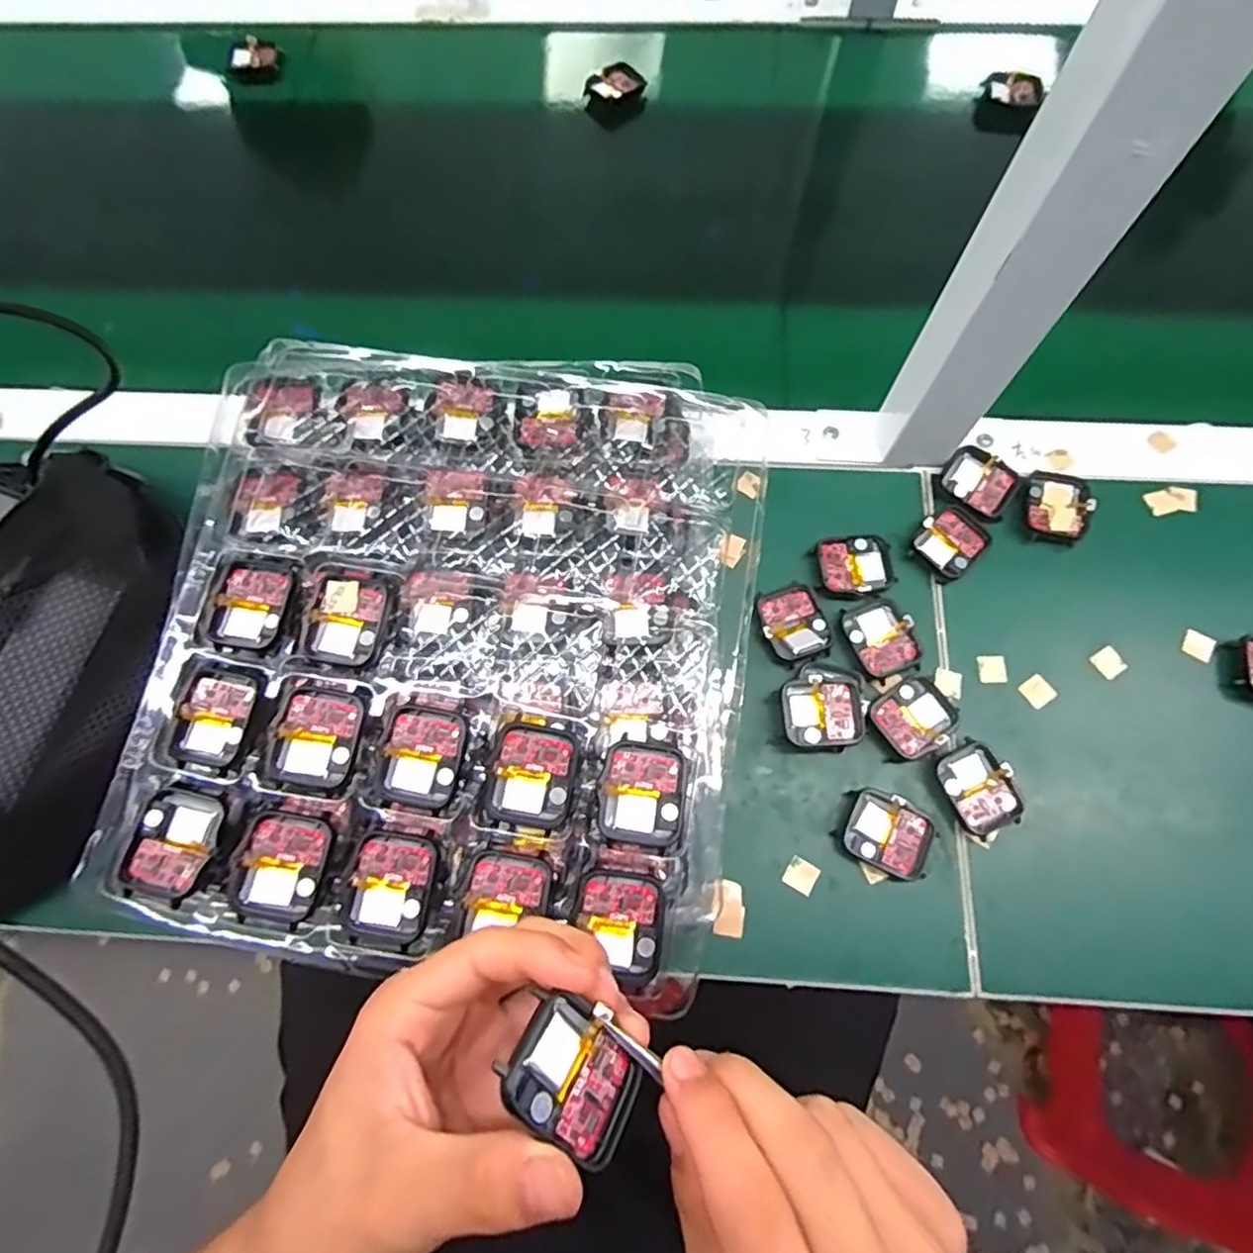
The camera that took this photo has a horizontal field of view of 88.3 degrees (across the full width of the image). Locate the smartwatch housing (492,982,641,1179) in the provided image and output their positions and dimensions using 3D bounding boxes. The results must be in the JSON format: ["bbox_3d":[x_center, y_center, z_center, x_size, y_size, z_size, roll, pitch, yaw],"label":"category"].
[{"bbox_3d":[-0.015,0.141,0.199,0.043,0.006,0.033,49,45,-7],"label":"smartwatch housing"}]

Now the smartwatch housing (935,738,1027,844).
[{"bbox_3d":[0.190,0.087,0.346,0.037,0.005,0.046,-25,75,-6],"label":"smartwatch housing"}]

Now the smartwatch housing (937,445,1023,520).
[{"bbox_3d":[0.219,-0.090,0.401,0.043,0.008,0.037,33,75,12],"label":"smartwatch housing"}]

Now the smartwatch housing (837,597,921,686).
[{"bbox_3d":[0.148,0.007,0.374,0.036,0.005,0.046,-22,72,-6],"label":"smartwatch housing"}]

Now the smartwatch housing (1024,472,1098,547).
[{"bbox_3d":[0.265,-0.073,0.396,0.036,0.009,0.044,19,73,8],"label":"smartwatch housing"}]

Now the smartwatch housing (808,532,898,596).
[{"bbox_3d":[0.137,-0.039,0.387,0.046,0.004,0.041,1,71,2],"label":"smartwatch housing"}]

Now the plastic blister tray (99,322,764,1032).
[{"bbox_3d":[-0.080,-0.005,0.314,0.276,0.021,0.300,6,74,3],"label":"plastic blister tray"}]

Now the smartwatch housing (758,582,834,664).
[{"bbox_3d":[0.097,-0.002,0.374,0.038,0.010,0.045,-15,71,-4],"label":"smartwatch housing"}]

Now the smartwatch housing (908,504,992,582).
[{"bbox_3d":[0.197,-0.052,0.390,0.037,0.007,0.044,41,77,14],"label":"smartwatch housing"}]

